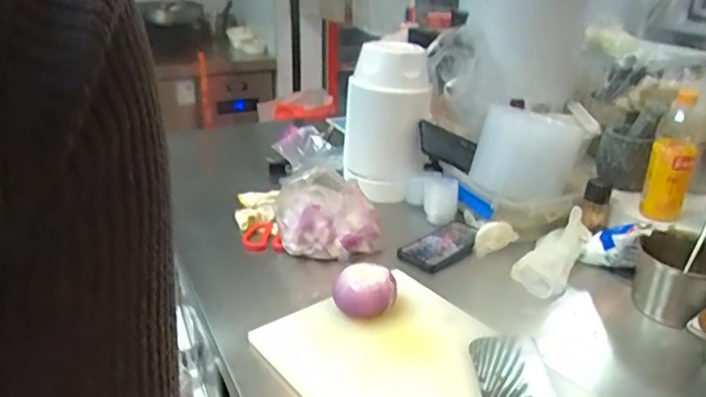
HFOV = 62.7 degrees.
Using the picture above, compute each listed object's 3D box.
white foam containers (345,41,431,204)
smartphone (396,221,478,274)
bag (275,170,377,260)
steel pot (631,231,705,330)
[{"bbox_3d":[0.068,-0.149,1.156,0.169,0.287,0.138,0,26,1],"label":"white foam containers"},{"bbox_3d":[0.154,0.081,0.992,0.089,0.013,0.172,22,31,37],"label":"smartphone"},{"bbox_3d":[-0.043,0.021,1.011,0.176,0.103,0.161,-4,25,-12],"label":"bag"},{"bbox_3d":[0.474,0.119,0.839,0.126,0.100,0.138,1,25,0],"label":"steel pot"}]

